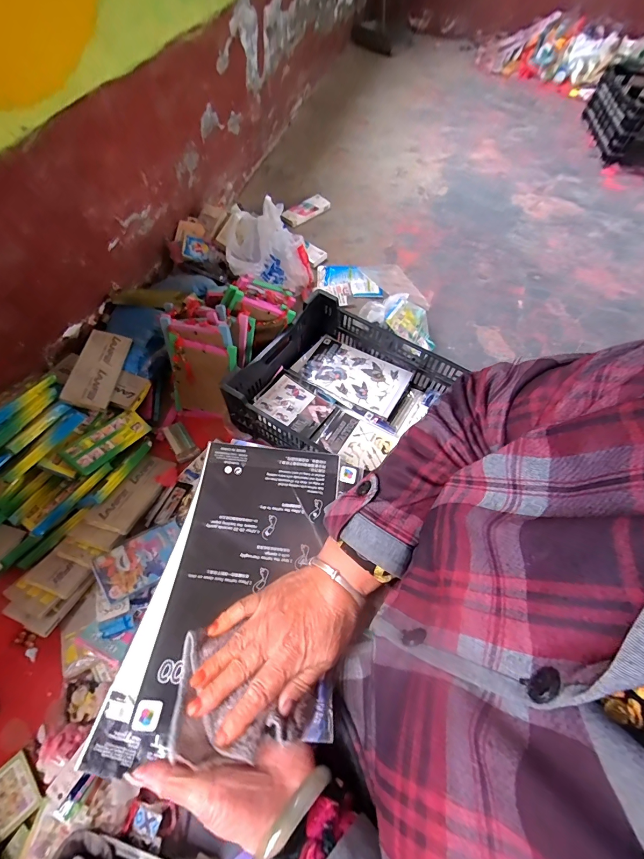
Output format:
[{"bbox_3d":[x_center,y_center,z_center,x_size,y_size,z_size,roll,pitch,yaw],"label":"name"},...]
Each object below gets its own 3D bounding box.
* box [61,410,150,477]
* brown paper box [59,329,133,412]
[{"bbox_3d":[-0.474,0.023,0.794,0.068,0.021,0.175,53,42,-14],"label":"box"},{"bbox_3d":[-0.515,-0.145,0.826,0.089,0.020,0.208,20,54,-27],"label":"brown paper box"}]

